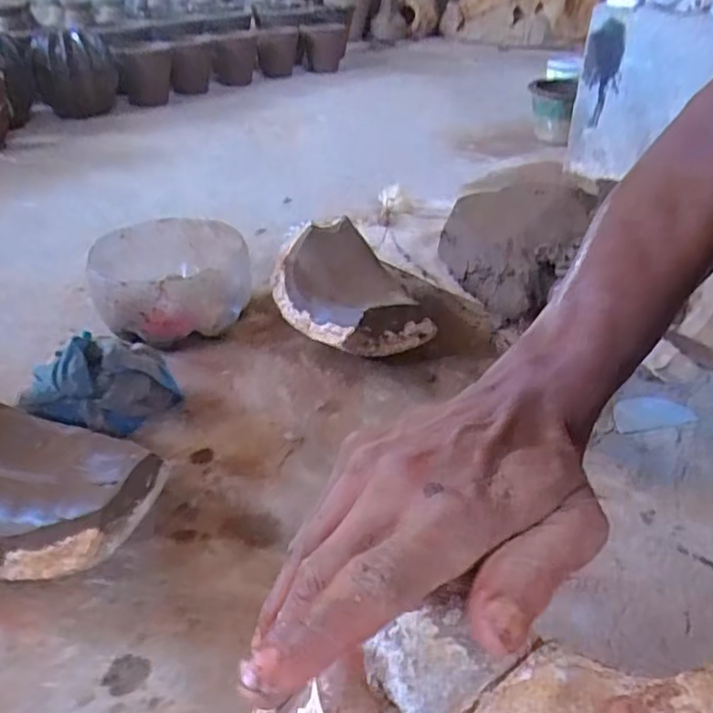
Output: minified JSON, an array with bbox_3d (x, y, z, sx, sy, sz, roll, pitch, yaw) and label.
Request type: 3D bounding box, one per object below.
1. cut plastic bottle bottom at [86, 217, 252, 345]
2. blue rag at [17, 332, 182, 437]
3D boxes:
[{"bbox_3d":[-0.295,-0.125,0.990,0.219,0.118,0.252,-10,35,-15],"label":"cut plastic bottle bottom"},{"bbox_3d":[-0.314,0.035,0.761,0.172,0.113,0.103,-13,37,-20],"label":"blue rag"}]

